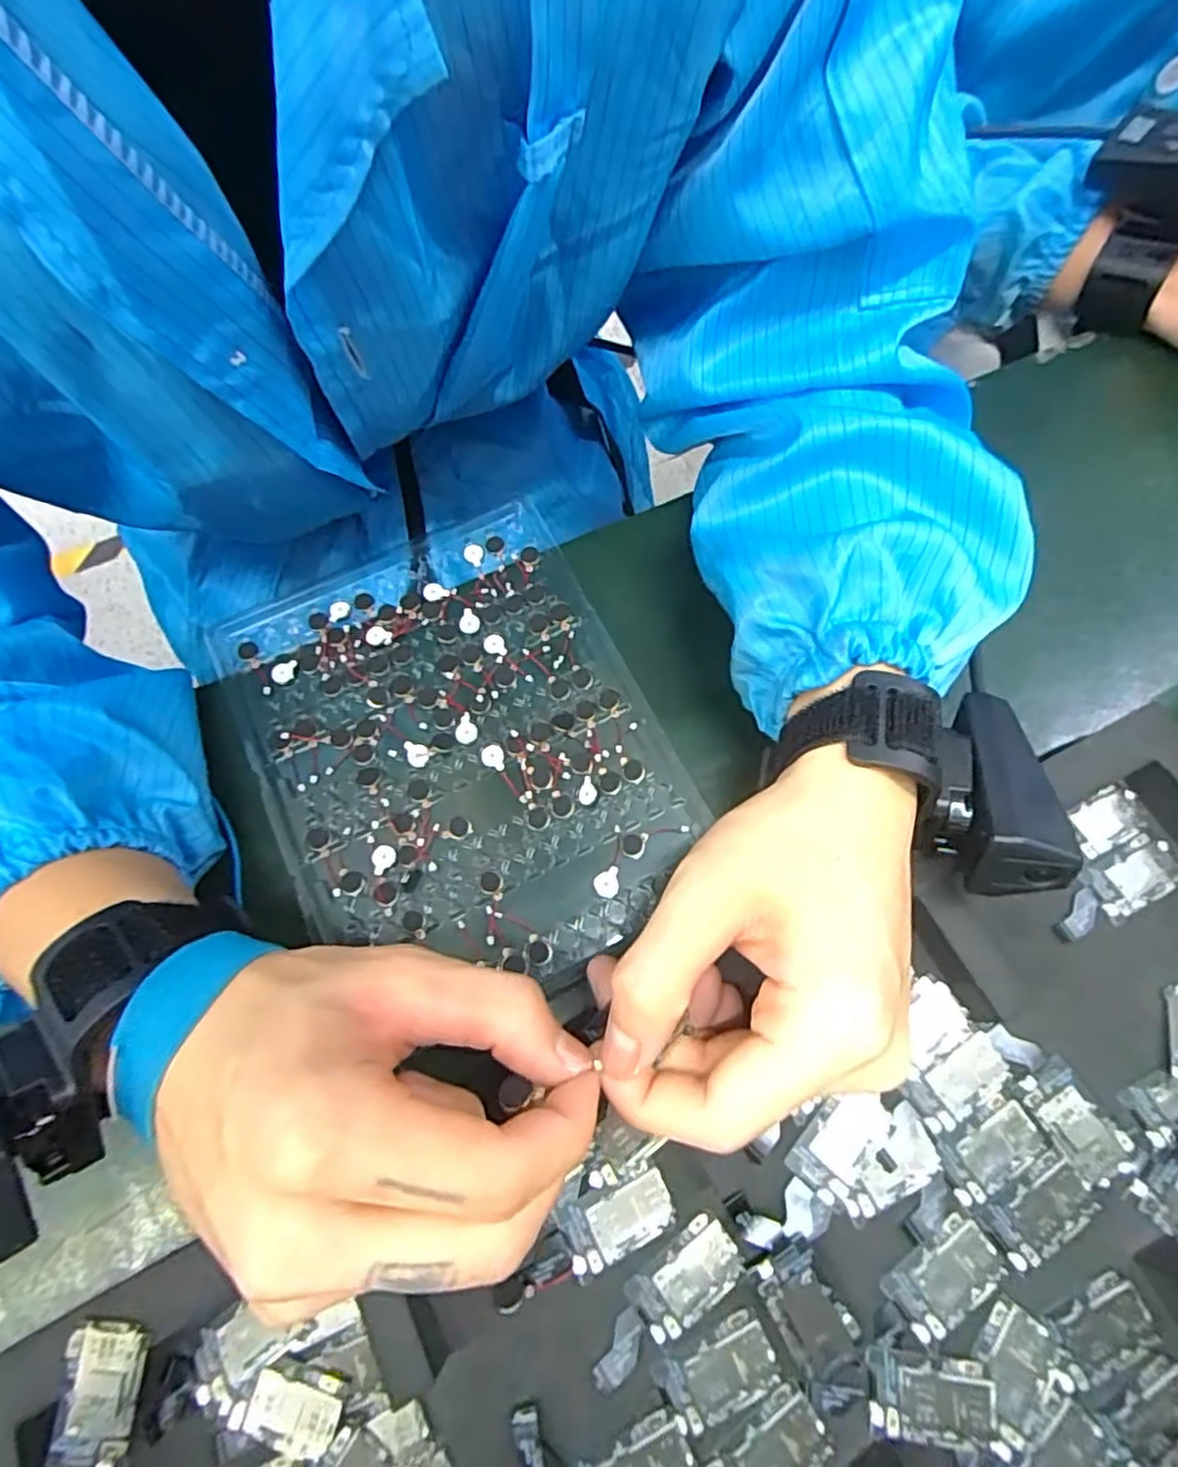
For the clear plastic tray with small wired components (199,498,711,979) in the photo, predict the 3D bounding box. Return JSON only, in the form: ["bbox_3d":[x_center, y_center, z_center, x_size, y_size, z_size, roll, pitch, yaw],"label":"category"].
[{"bbox_3d":[-0.062,0.005,0.306,0.166,0.013,0.205,-25,69,-9],"label":"clear plastic tray with small wired components"}]

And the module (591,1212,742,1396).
[{"bbox_3d":[0.024,0.189,0.228,0.059,0.004,0.021,-34,71,-12],"label":"module"}]

